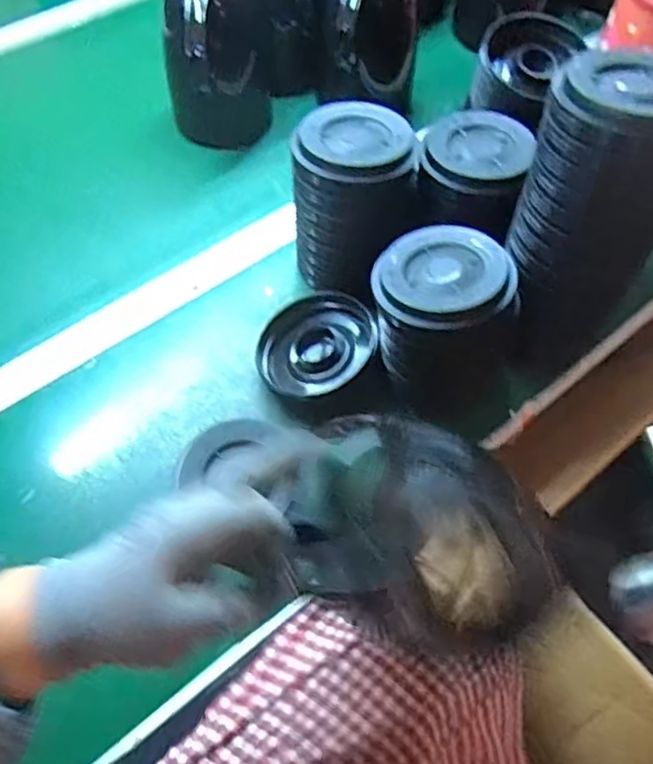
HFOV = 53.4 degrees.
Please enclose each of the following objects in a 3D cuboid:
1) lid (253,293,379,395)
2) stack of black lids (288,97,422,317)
[{"bbox_3d":[-0.012,-0.042,0.662,0.123,0.012,0.104,-22,70,4],"label":"lid"},{"bbox_3d":[0.029,-0.190,0.686,0.123,0.156,0.116,15,60,8],"label":"stack of black lids"}]

